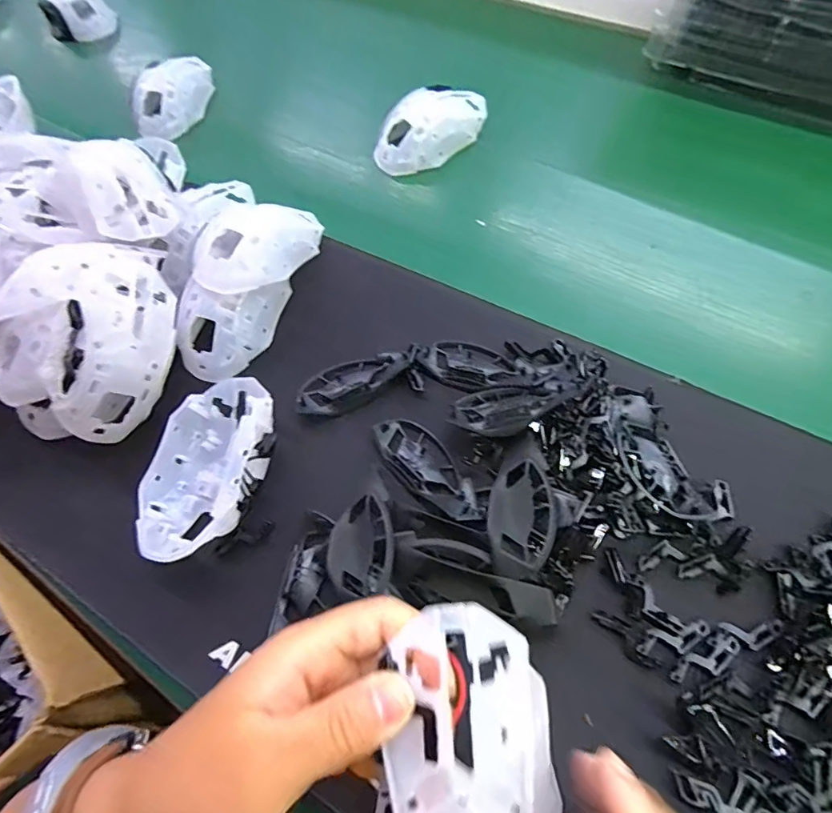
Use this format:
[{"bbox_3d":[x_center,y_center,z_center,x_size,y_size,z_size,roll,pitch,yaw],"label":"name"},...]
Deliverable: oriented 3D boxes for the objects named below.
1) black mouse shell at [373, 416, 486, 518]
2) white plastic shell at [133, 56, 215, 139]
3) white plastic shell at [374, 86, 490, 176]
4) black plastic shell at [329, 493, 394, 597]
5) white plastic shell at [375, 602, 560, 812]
[{"bbox_3d":[0.008,0.036,0.303,0.033,0.009,0.083,-38,68,-15],"label":"black mouse shell"},{"bbox_3d":[-0.245,-0.325,0.517,0.047,0.038,0.124,15,66,10],"label":"white plastic shell"},{"bbox_3d":[0.016,-0.256,0.454,0.059,0.038,0.113,41,72,20],"label":"white plastic shell"},{"bbox_3d":[-0.030,0.078,0.284,0.034,0.015,0.052,-3,64,2],"label":"black plastic shell"},{"bbox_3d":[0.018,0.125,0.184,0.062,0.028,0.095,-7,64,0],"label":"white plastic shell"}]

